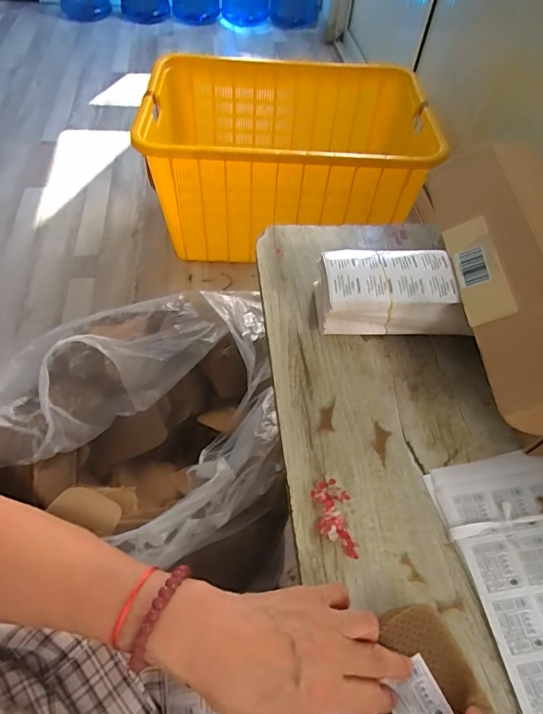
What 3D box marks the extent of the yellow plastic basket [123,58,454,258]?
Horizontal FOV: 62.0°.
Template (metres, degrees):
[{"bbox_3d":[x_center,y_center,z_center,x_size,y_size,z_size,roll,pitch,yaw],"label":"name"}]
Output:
[{"bbox_3d":[0.053,-0.585,1.333,0.764,0.344,0.547,0,54,-4],"label":"yellow plastic basket"}]

